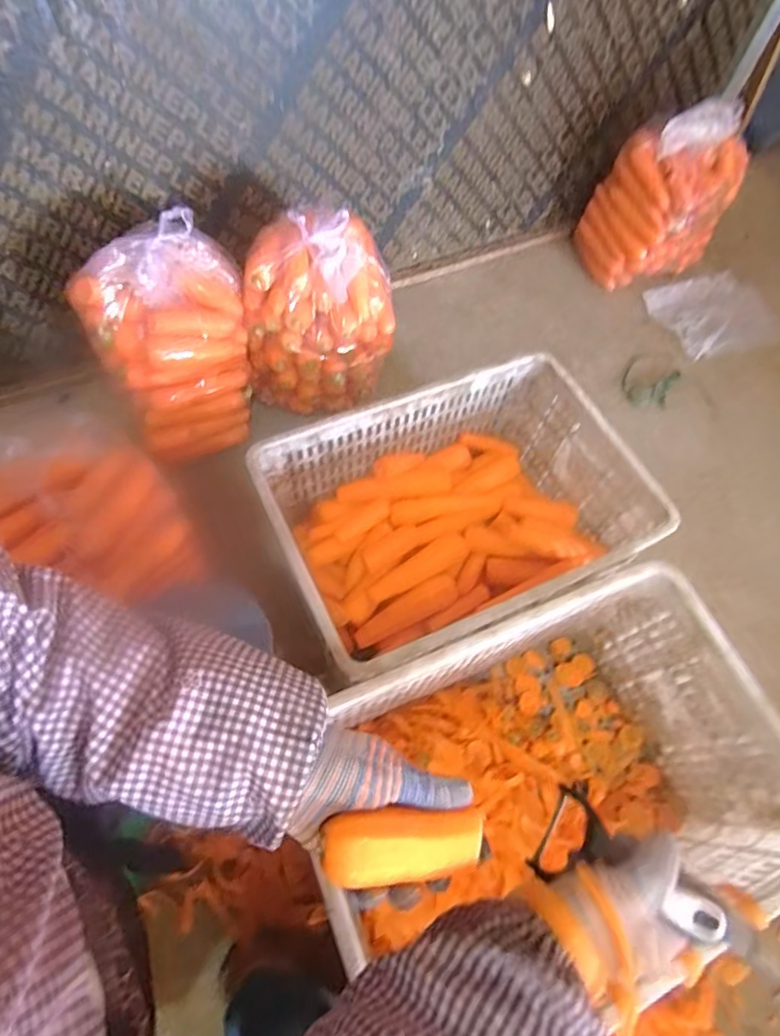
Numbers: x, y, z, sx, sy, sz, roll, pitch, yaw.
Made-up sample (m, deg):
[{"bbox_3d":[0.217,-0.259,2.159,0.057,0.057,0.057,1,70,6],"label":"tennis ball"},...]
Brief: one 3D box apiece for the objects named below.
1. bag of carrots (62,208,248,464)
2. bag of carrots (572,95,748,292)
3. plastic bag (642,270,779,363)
[{"bbox_3d":[-0.332,-0.265,0.848,0.232,0.291,0.188,-24,67,-16],"label":"bag of carrots"},{"bbox_3d":[0.573,-0.666,1.120,0.180,0.349,0.234,-27,82,-25],"label":"bag of carrots"},{"bbox_3d":[0.744,-0.461,1.207,0.285,0.026,0.216,-16,65,-9],"label":"plastic bag"}]

